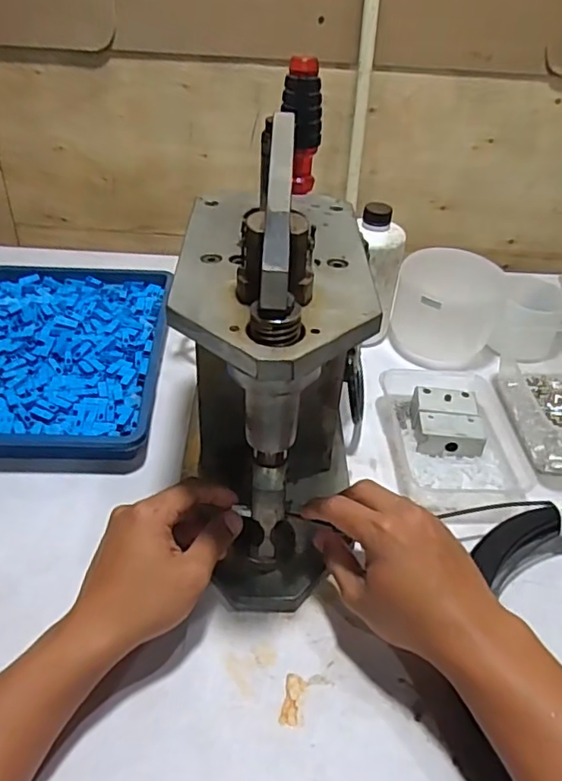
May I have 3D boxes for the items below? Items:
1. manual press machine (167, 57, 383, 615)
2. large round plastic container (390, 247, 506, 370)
[{"bbox_3d":[-0.007,-0.044,0.453,0.126,0.288,0.291,1,41,-2],"label":"manual press machine"},{"bbox_3d":[0.198,-0.097,0.705,0.121,0.102,0.109,18,41,16],"label":"large round plastic container"}]

